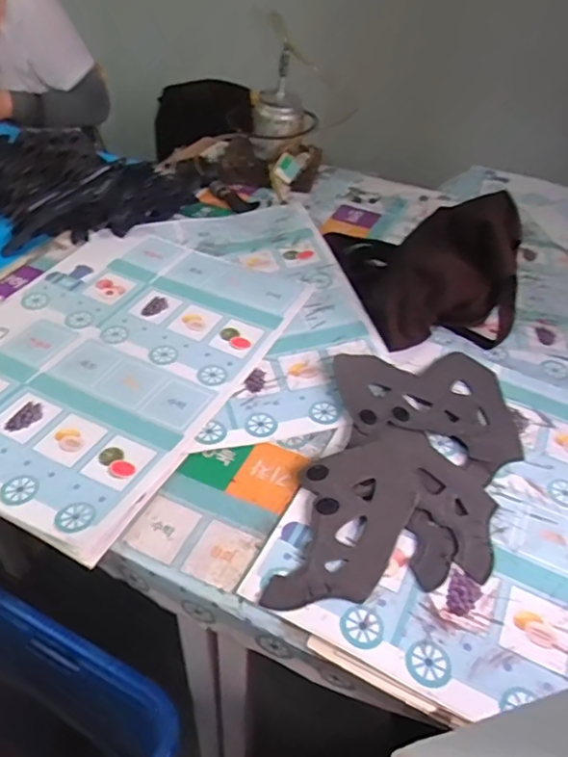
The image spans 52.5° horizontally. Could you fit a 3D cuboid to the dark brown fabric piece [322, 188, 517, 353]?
[{"bbox_3d":[0.185,-0.188,0.799,0.180,0.174,0.261,-9,48,-12],"label":"dark brown fabric piece"}]

